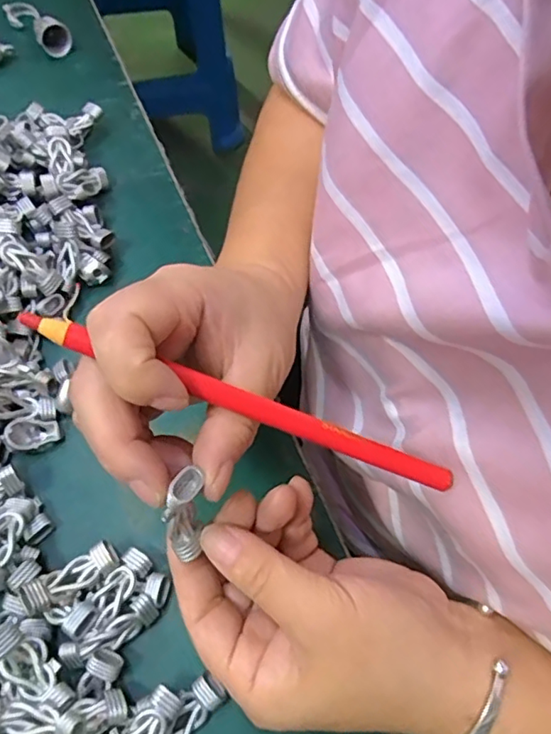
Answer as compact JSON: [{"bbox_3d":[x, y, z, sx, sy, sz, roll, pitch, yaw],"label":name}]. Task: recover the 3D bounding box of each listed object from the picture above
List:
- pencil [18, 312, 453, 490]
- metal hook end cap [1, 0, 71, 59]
[{"bbox_3d":[-0.008,0.014,0.208,0.168,0.005,0.010,22,63,-11],"label":"pencil"},{"bbox_3d":[-0.192,-0.276,0.454,0.025,0.027,0.062,-39,72,-20],"label":"metal hook end cap"}]

